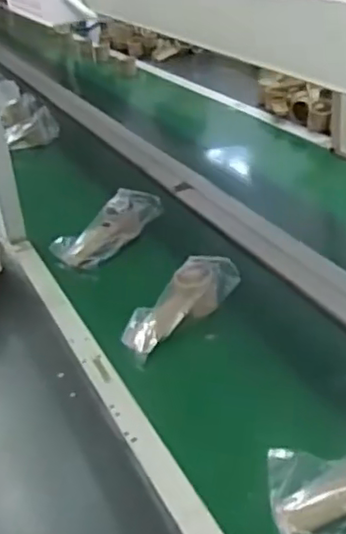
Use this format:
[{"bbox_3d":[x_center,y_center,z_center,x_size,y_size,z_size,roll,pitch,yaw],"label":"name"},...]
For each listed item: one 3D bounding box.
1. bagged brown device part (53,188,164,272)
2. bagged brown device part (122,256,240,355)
[{"bbox_3d":[-0.109,-0.069,1.129,0.199,0.036,0.090,-40,43,-23],"label":"bagged brown device part"},{"bbox_3d":[0.003,0.047,0.917,0.071,0.088,0.185,24,41,39],"label":"bagged brown device part"}]

